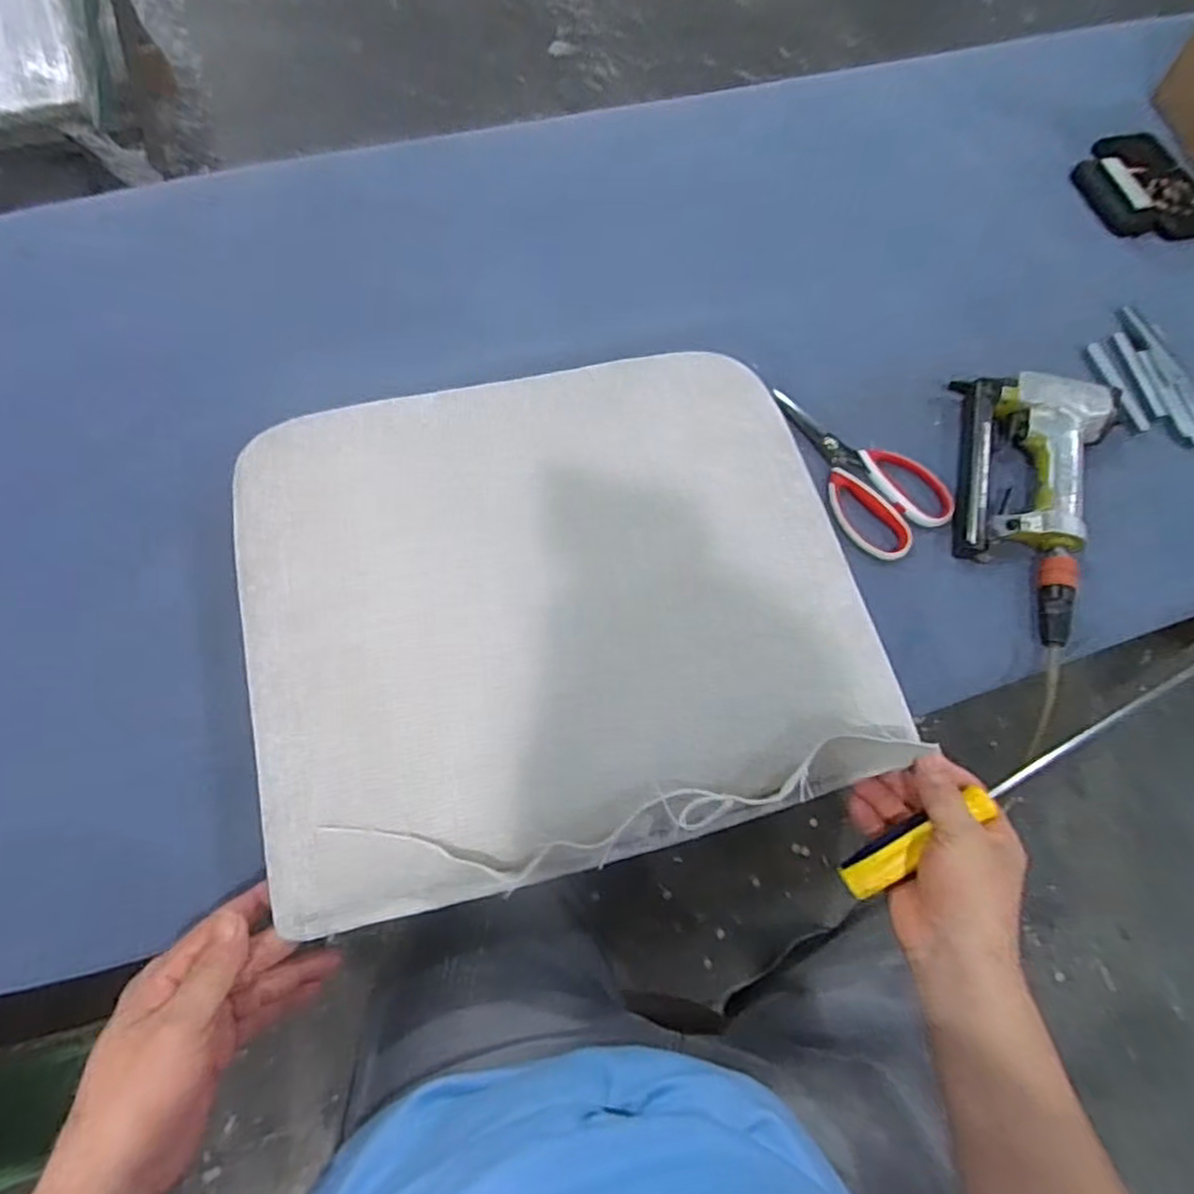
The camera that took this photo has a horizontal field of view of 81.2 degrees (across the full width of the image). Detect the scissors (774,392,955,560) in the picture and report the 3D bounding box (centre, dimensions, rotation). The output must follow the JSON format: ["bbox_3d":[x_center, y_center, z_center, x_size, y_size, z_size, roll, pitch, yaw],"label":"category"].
[{"bbox_3d":[0.245,-0.115,0.630,0.101,0.024,0.170,-20,69,-12],"label":"scissors"}]

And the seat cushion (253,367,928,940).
[{"bbox_3d":[-0.029,-0.005,0.500,0.421,0.038,0.365,-13,68,-9],"label":"seat cushion"}]

